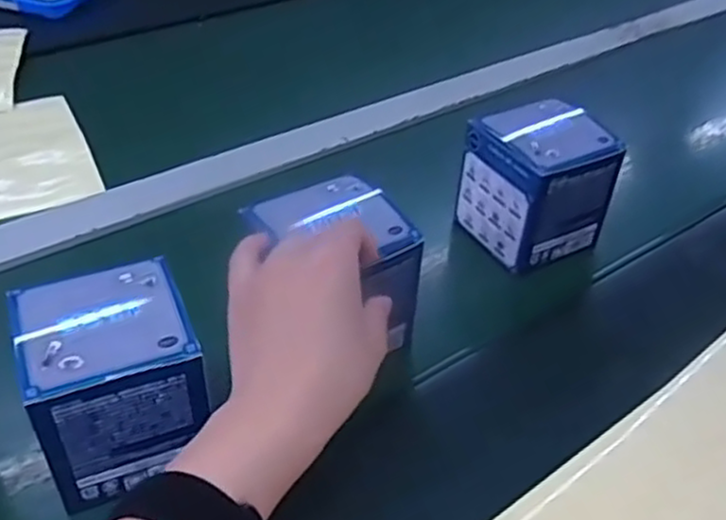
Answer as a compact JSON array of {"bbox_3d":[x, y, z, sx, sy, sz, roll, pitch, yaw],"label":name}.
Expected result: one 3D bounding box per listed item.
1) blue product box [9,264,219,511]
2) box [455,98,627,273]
[{"bbox_3d":[-0.131,0.067,0.393,0.081,0.101,0.089,-15,45,-22],"label":"blue product box"},{"bbox_3d":[0.131,-0.055,0.553,0.086,0.096,0.083,-19,47,-25],"label":"box"}]

